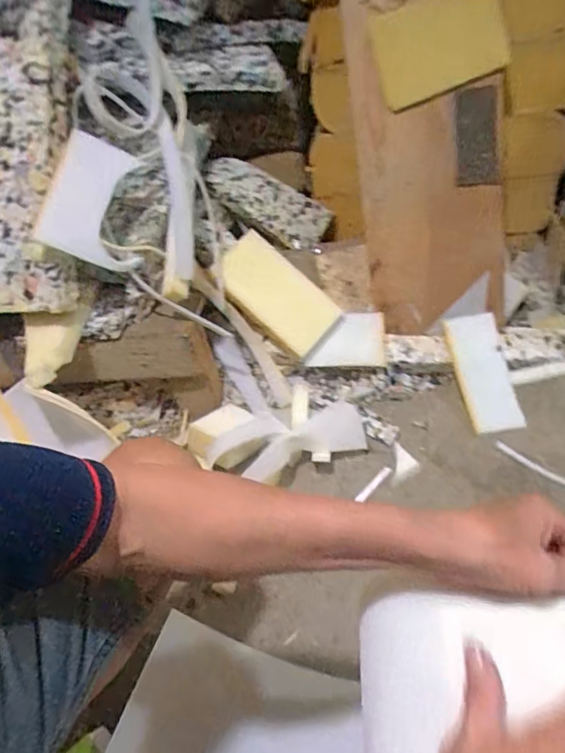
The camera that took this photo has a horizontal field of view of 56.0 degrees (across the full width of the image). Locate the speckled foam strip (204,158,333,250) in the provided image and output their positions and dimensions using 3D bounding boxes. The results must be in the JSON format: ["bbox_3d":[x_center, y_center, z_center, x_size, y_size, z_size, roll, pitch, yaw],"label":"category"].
[{"bbox_3d":[-0.037,-0.366,1.120,0.273,0.119,0.050,28,1,-5],"label":"speckled foam strip"}]

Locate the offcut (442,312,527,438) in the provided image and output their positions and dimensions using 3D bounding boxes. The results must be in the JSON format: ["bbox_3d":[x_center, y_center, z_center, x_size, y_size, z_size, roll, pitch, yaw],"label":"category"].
[{"bbox_3d":[0.359,-0.008,0.948,0.087,0.027,0.219,-8,67,0],"label":"offcut"}]

